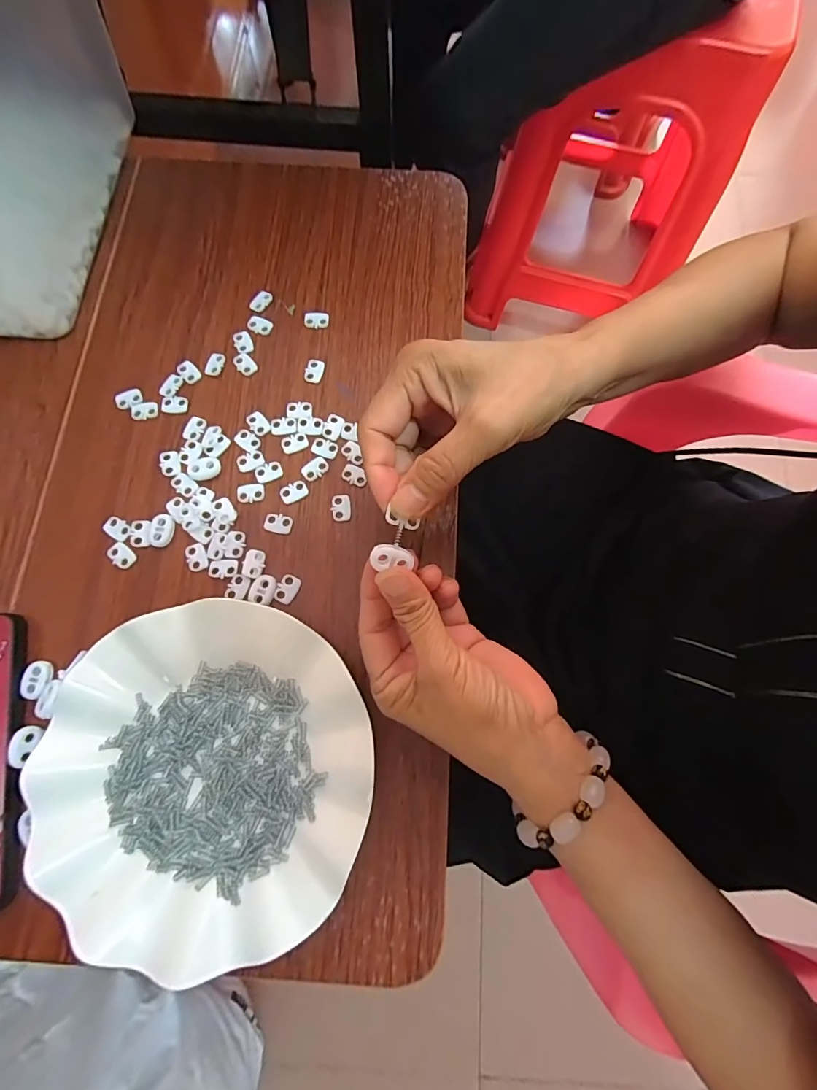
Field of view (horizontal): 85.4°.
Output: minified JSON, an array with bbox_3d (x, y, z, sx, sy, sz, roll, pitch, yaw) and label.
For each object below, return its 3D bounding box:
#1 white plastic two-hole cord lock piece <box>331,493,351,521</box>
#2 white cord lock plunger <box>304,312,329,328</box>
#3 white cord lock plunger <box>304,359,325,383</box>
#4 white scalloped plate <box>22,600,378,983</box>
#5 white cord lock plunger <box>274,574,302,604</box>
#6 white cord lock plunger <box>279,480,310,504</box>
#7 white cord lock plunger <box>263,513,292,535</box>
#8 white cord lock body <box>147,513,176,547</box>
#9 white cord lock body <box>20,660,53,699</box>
[{"bbox_3d":[-0.047,-0.026,0.307,0.013,0.004,0.019,-5,76,-2],"label":"white plastic two-hole cord lock piece"},{"bbox_3d":[-0.072,-0.175,0.346,0.019,0.005,0.012,-5,76,-2],"label":"white cord lock plunger"},{"bbox_3d":[-0.071,-0.131,0.335,0.014,0.005,0.018,9,75,1],"label":"white cord lock plunger"},{"bbox_3d":[-0.114,0.126,0.251,0.184,0.020,0.177,0,75,-1],"label":"white scalloped plate"},{"bbox_3d":[-0.080,0.028,0.291,0.013,0.004,0.019,28,77,6],"label":"white cord lock plunger"},{"bbox_3d":[-0.080,-0.037,0.309,0.019,0.004,0.014,-28,78,-8],"label":"white cord lock plunger"},{"bbox_3d":[-0.090,-0.016,0.303,0.019,0.004,0.013,14,76,3],"label":"white cord lock plunger"},{"bbox_3d":[-0.168,-0.010,0.300,0.017,0.004,0.022,10,75,2],"label":"white cord lock body"},{"bbox_3d":[-0.230,0.083,0.274,0.017,0.004,0.022,5,75,0],"label":"white cord lock body"}]

